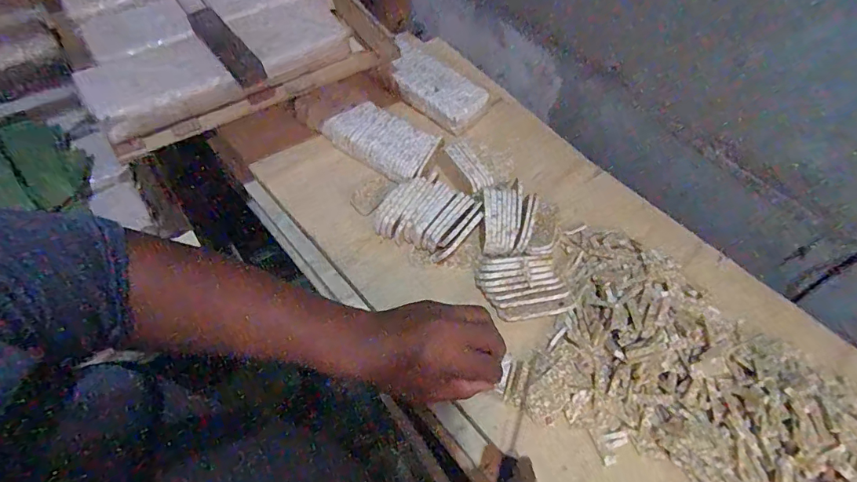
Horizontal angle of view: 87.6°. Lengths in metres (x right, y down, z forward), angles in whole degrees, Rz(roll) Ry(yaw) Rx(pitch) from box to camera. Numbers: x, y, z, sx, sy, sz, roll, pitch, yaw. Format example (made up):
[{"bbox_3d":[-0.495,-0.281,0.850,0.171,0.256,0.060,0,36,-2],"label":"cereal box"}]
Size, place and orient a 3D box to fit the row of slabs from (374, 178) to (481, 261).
[{"bbox_3d":[0.002,-0.034,0.569,0.122,0.040,0.105,26,61,13],"label":"row of slabs"}]

